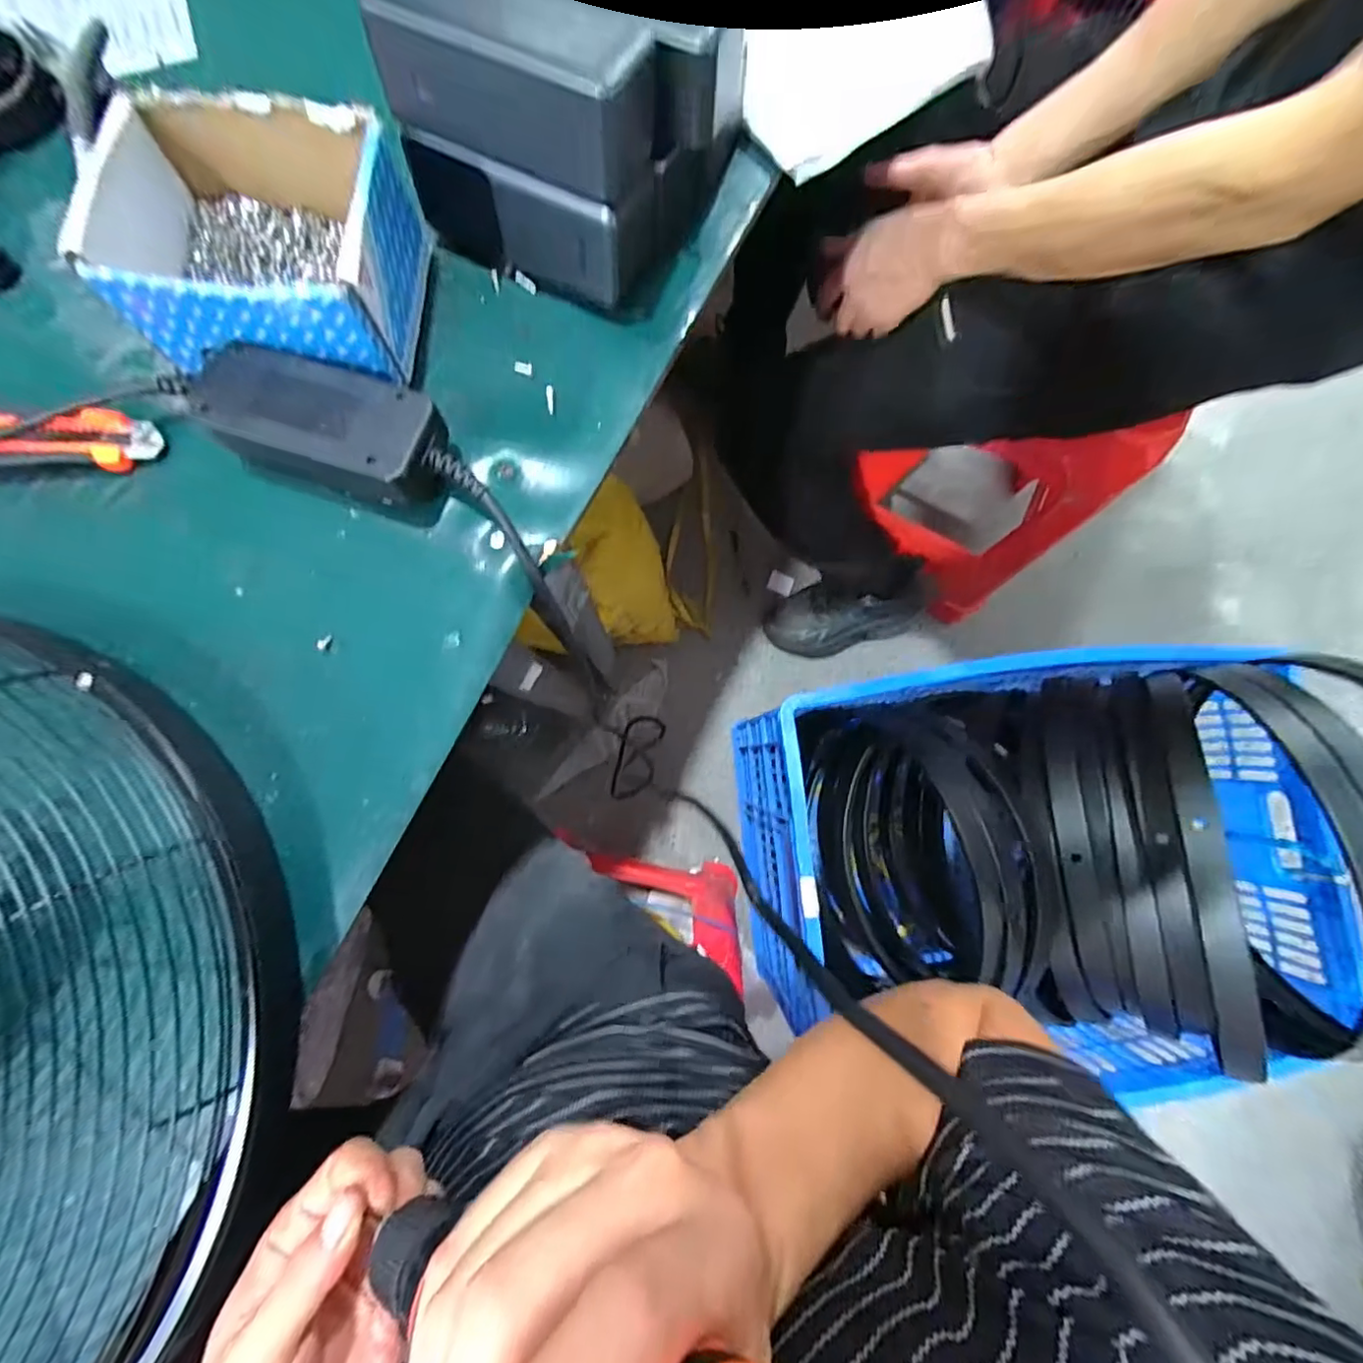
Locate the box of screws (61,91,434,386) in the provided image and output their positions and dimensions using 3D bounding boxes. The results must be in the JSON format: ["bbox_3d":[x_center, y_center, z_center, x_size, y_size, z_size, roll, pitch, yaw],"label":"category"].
[{"bbox_3d":[-0.217,-0.230,0.306,0.127,0.064,0.112,4,83,-3],"label":"box of screws"}]

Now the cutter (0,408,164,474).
[{"bbox_3d":[-0.358,-0.131,0.311,0.129,0.019,0.039,2,83,-3],"label":"cutter"}]

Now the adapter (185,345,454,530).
[{"bbox_3d":[-0.188,-0.132,0.308,0.128,0.037,0.061,17,82,-1],"label":"adapter"}]

